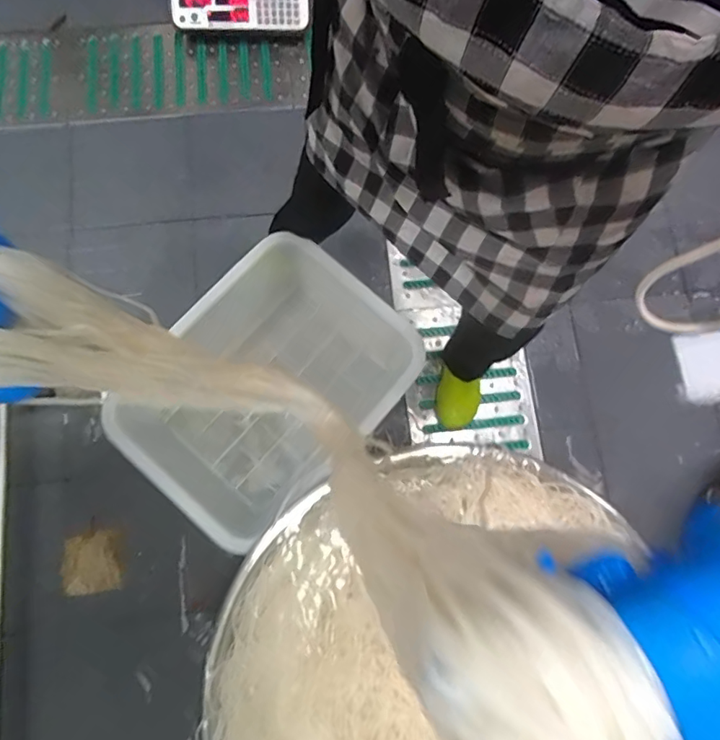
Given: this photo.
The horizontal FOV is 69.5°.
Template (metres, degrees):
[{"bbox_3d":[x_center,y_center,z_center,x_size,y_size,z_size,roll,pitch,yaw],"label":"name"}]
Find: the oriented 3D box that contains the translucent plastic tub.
[{"bbox_3d":[-0.187,0.042,1.110,0.442,0.217,0.601,37,79,7],"label":"translucent plastic tub"}]

